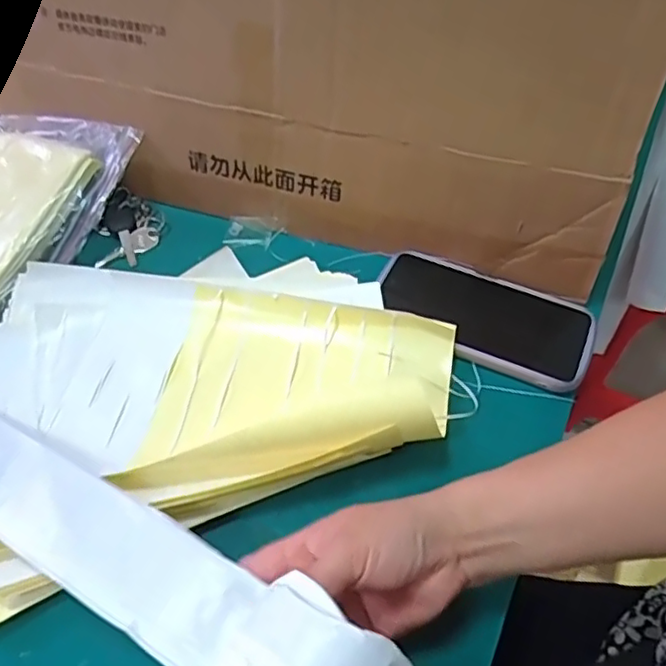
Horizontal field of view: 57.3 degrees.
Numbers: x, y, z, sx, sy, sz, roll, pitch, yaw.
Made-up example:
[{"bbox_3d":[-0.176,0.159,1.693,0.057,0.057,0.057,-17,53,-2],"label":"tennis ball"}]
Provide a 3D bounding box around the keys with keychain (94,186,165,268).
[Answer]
[{"bbox_3d":[-0.186,-0.098,0.557,0.055,0.017,0.082,-6,52,-2],"label":"keys with keychain"}]

